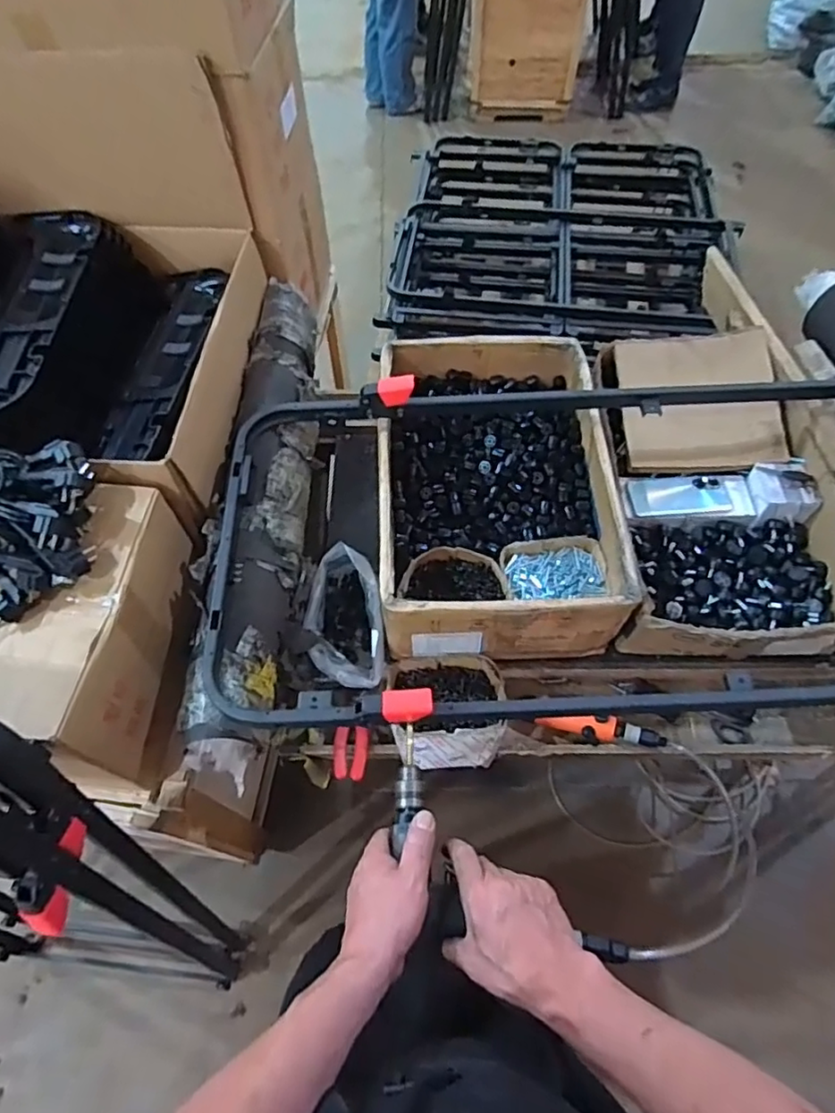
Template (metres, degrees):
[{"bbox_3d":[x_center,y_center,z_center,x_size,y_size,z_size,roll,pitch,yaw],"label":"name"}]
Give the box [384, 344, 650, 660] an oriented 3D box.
[{"bbox_3d":[0.123,-0.122,0.989,0.350,0.145,0.537,-3,59,0],"label":"box"}]

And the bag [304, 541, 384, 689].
[{"bbox_3d":[-0.111,0.103,0.932,0.108,0.113,0.211,-8,60,-3],"label":"bag"}]

